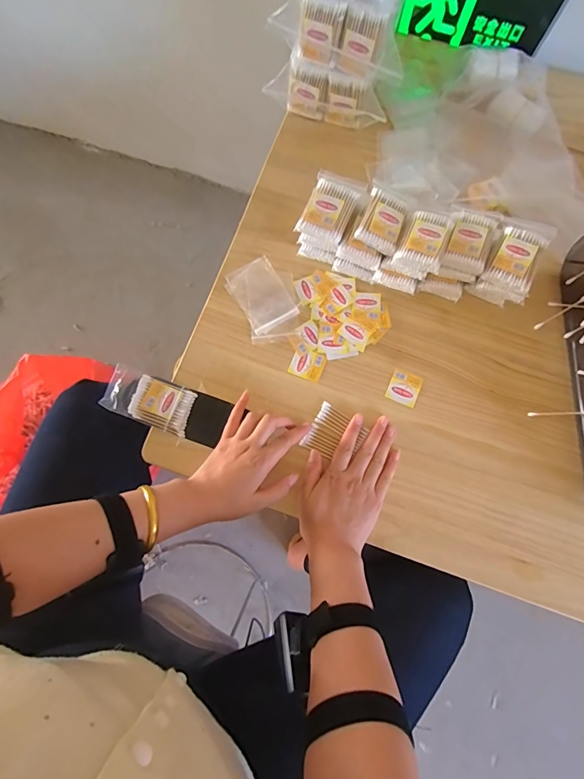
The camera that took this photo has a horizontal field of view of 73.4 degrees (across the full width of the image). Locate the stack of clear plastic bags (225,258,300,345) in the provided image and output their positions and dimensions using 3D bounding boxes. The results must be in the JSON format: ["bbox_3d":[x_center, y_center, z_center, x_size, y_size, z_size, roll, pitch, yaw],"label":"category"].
[{"bbox_3d":[-0.034,-0.124,0.541,0.083,0.004,0.119,-25,78,-6],"label":"stack of clear plastic bags"}]

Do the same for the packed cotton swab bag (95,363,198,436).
[{"bbox_3d":[-0.185,0.014,0.509,0.111,0.018,0.060,19,77,4],"label":"packed cotton swab bag"}]

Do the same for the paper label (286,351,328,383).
[{"bbox_3d":[0.022,-0.033,0.524,0.044,0.004,0.038,20,78,5],"label":"paper label"}]

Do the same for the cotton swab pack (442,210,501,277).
[{"bbox_3d":[0.225,-0.187,0.491,0.059,0.017,0.079,21,78,5],"label":"cotton swab pack"}]

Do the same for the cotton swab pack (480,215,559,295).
[{"bbox_3d":[0.281,-0.171,0.485,0.059,0.019,0.095,25,78,6],"label":"cotton swab pack"}]

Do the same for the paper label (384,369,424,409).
[{"bbox_3d":[0.149,-0.002,0.517,0.040,0.005,0.043,23,83,5],"label":"paper label"}]

